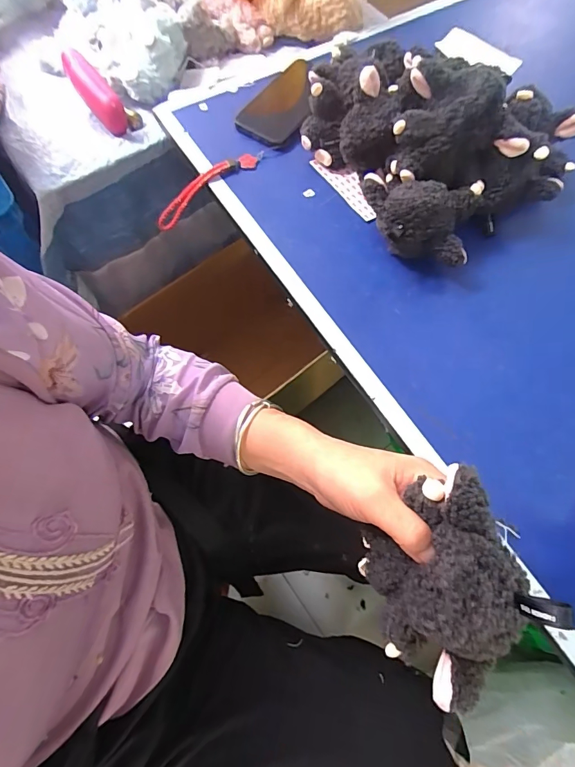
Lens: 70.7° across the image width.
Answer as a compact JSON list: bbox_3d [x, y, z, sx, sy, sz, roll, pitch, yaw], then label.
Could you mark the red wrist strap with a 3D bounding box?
[{"bbox_3d":[-0.108,-0.249,0.517,0.149,0.033,0.014,-33,71,7],"label":"red wrist strap"}]

